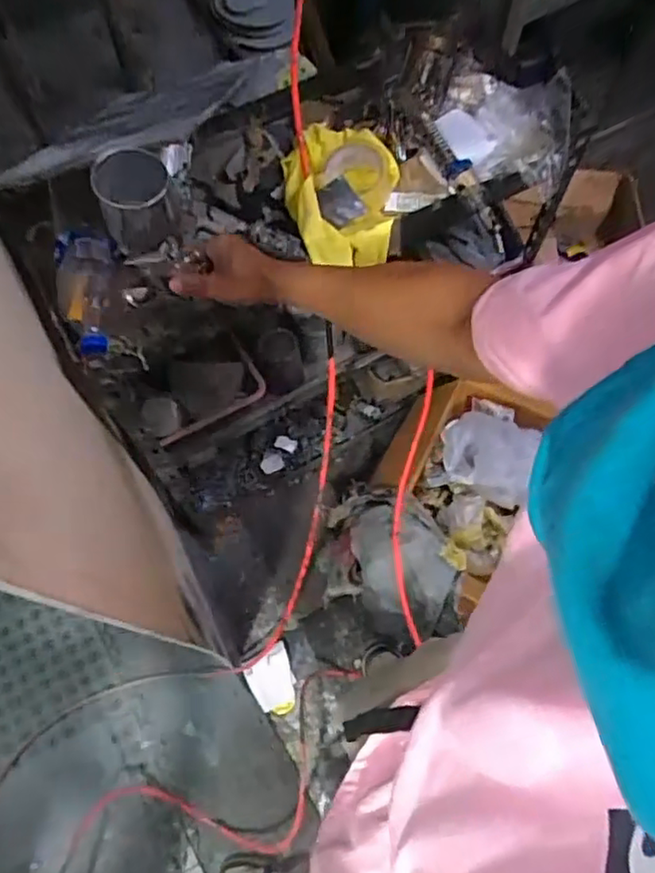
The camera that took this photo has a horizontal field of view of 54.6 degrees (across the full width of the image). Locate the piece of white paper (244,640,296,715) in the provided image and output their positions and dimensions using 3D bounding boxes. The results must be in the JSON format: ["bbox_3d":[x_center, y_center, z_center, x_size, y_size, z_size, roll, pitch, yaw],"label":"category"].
[{"bbox_3d":[-0.110,0.507,1.312,0.096,0.027,0.126,-26,73,-11],"label":"piece of white paper"}]

